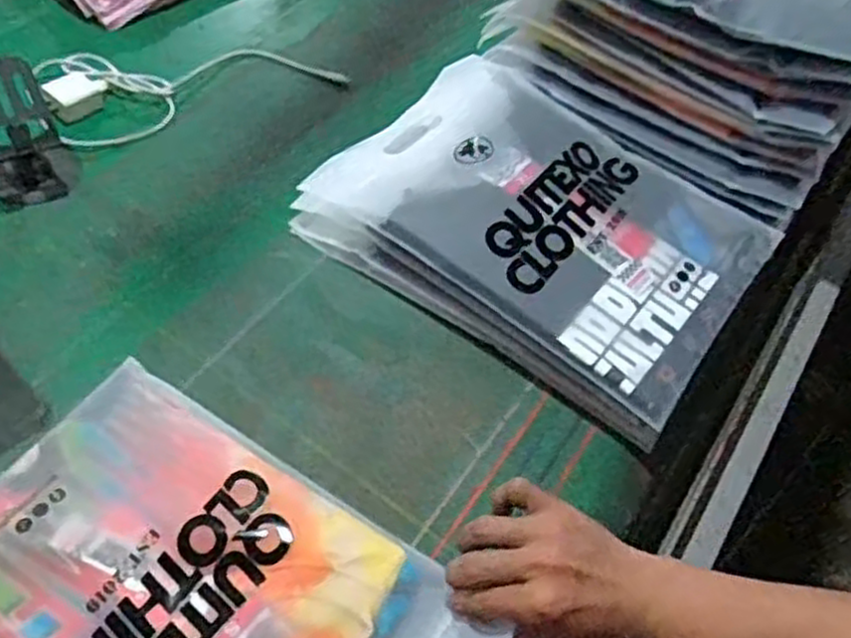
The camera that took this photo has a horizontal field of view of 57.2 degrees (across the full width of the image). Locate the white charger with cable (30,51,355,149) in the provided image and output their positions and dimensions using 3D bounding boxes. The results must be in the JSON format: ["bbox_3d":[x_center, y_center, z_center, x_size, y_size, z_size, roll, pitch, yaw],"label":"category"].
[{"bbox_3d":[-0.232,-0.249,0.797,0.291,0.027,0.107,-14,58,-18],"label":"white charger with cable"}]

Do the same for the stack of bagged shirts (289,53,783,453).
[{"bbox_3d":[0.098,-0.086,0.688,0.366,0.066,0.253,36,58,17],"label":"stack of bagged shirts"}]

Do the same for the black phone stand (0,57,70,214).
[{"bbox_3d":[-0.356,-0.159,0.668,0.073,0.096,0.070,-23,58,-25],"label":"black phone stand"}]

